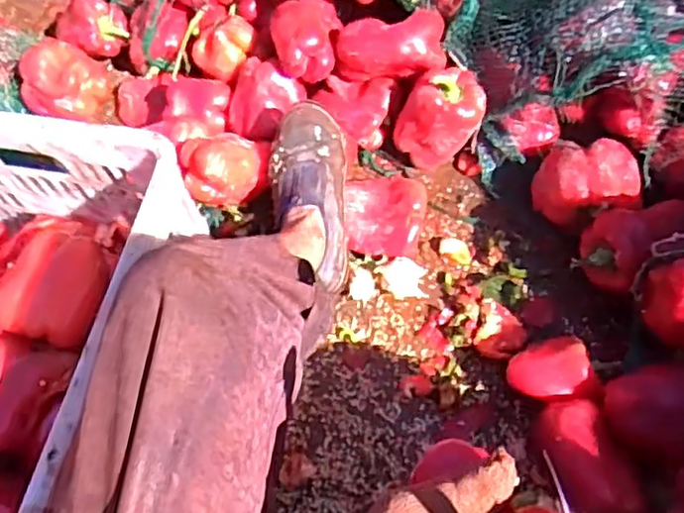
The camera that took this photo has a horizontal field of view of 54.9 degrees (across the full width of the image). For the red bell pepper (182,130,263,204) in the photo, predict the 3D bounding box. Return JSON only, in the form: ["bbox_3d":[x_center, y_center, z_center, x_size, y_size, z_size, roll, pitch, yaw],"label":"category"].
[{"bbox_3d":[-0.146,-0.110,0.787,0.087,0.069,0.070,-37,64,-16],"label":"red bell pepper"}]

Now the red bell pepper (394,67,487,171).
[{"bbox_3d":[0.121,-0.168,0.818,0.103,0.114,0.073,-19,61,-7],"label":"red bell pepper"}]

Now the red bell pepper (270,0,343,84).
[{"bbox_3d":[-0.043,-0.276,0.832,0.086,0.061,0.109,-7,60,0],"label":"red bell pepper"}]

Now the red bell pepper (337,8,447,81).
[{"bbox_3d":[0.060,-0.256,0.810,0.131,0.059,0.063,-6,60,1],"label":"red bell pepper"}]

